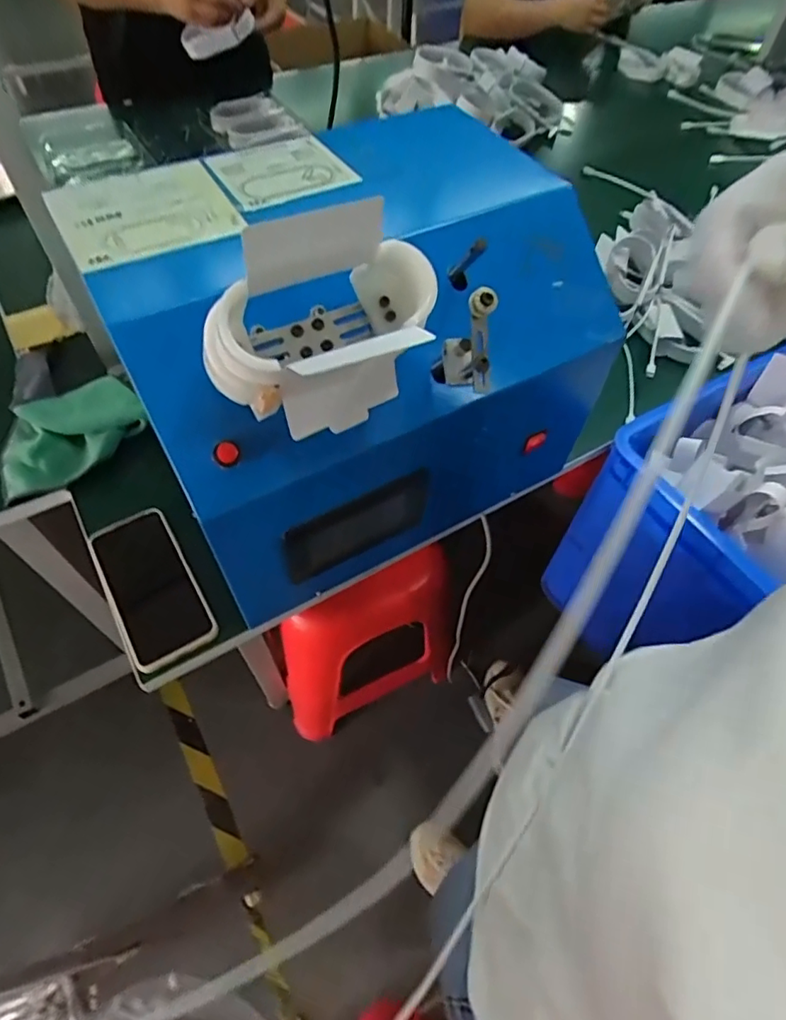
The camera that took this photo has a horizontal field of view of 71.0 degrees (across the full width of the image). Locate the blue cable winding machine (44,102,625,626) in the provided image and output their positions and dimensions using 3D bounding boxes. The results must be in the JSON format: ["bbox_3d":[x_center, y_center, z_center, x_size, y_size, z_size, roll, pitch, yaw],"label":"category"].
[{"bbox_3d":[-0.038,-0.156,0.510,0.387,0.322,0.308,-30,63,-21],"label":"blue cable winding machine"}]

